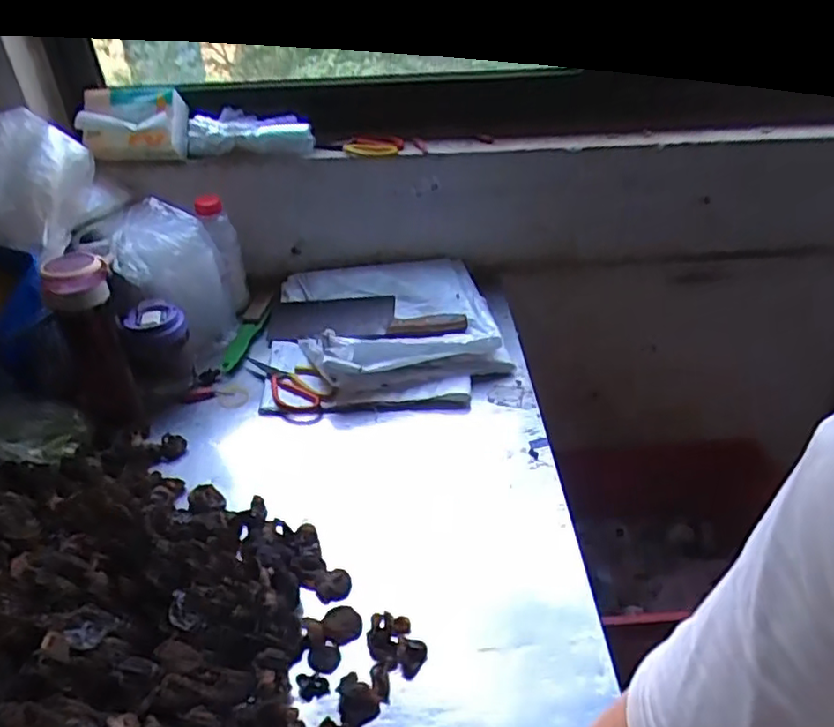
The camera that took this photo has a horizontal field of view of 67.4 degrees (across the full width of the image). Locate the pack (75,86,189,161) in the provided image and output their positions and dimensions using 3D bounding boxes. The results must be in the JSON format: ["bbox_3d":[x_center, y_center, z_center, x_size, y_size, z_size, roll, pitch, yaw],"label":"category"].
[{"bbox_3d":[-0.428,-0.360,0.947,0.150,0.092,0.068,0,38,2],"label":"pack"}]

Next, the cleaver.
[{"bbox_3d":[-0.082,-0.072,1.015,0.312,0.022,0.103,-1,38,1],"label":"cleaver"}]

